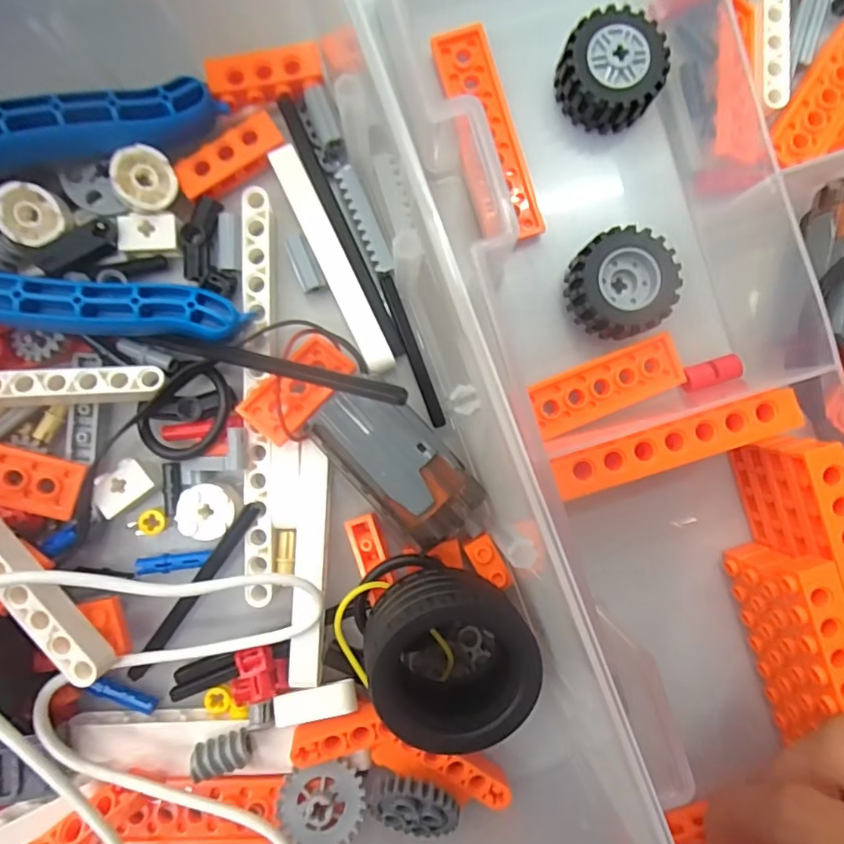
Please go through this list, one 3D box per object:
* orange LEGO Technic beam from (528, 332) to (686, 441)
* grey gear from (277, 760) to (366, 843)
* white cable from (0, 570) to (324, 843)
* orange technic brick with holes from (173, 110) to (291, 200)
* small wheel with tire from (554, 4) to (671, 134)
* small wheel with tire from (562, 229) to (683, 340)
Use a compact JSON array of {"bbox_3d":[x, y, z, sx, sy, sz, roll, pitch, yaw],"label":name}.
[{"bbox_3d":[0.054,-0.011,0.155,0.045,0.004,0.016,-22,91,-1],"label":"orange LEGO Technic beam"},{"bbox_3d":[-0.027,0.104,0.144,0.022,0.007,0.020,0,90,-2],"label":"grey gear"},{"bbox_3d":[-0.069,0.081,0.132,0.077,0.030,0.091,5,90,-2],"label":"white cable"},{"bbox_3d":[-0.056,-0.076,0.153,0.031,0.006,0.011,-35,91,-1],"label":"orange technic brick with holes"},{"bbox_3d":[0.054,-0.102,0.155,0.030,0.012,0.031,0,90,-2],"label":"small wheel with tire"},{"bbox_3d":[0.056,-0.039,0.155,0.032,0.014,0.028,-24,91,-1],"label":"small wheel with tire"}]

